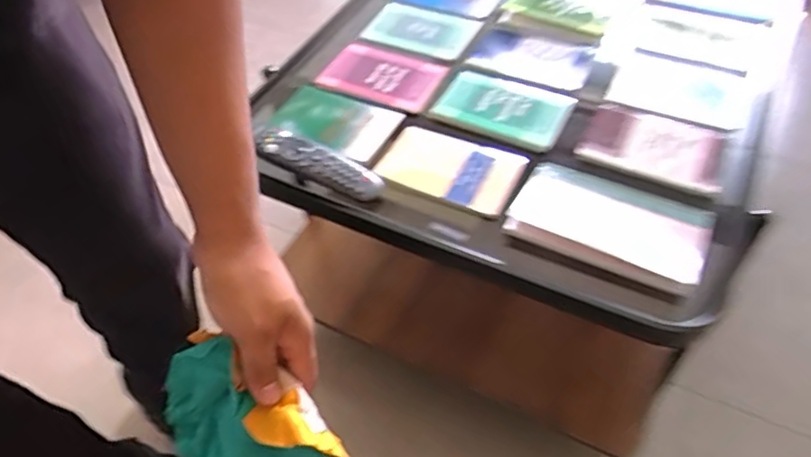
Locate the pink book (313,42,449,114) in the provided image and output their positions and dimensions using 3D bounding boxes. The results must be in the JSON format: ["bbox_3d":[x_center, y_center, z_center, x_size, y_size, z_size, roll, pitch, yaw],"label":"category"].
[{"bbox_3d":[-0.031,-0.202,0.780,0.159,0.016,0.099,23,56,21],"label":"pink book"}]

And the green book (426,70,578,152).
[{"bbox_3d":[0.117,-0.149,0.725,0.154,0.007,0.103,24,57,21],"label":"green book"}]

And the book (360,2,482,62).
[{"bbox_3d":[0.021,-0.284,0.849,0.156,0.022,0.088,26,57,22],"label":"book"}]

